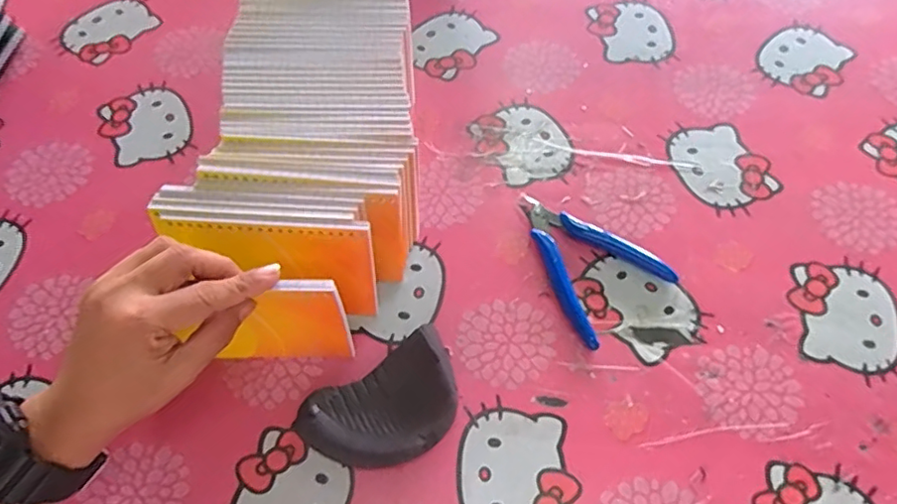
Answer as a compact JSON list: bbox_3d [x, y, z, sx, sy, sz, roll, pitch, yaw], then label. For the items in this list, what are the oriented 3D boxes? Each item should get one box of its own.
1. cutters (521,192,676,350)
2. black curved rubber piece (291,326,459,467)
[{"bbox_3d":[0.099,0.000,0.425,0.081,0.005,0.118,-29,67,-14],"label":"cutters"},{"bbox_3d":[-0.039,0.102,0.370,0.101,0.026,0.066,-28,67,-13],"label":"black curved rubber piece"}]

